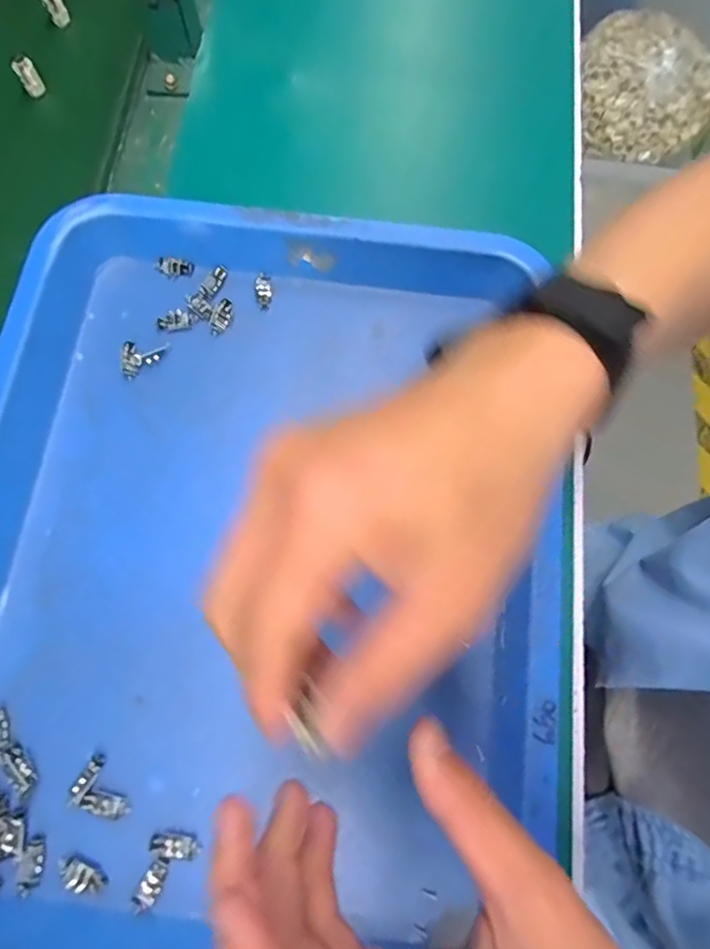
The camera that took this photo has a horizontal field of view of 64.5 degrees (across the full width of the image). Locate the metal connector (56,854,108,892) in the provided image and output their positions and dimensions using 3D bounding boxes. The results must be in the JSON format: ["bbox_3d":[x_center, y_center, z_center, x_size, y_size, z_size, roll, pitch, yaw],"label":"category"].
[{"bbox_3d":[-0.141,0.206,0.288,0.027,0.006,0.011,24,75,7],"label":"metal connector"}]

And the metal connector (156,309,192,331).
[{"bbox_3d":[-0.122,-0.104,0.378,0.023,0.004,0.015,-9,74,-3],"label":"metal connector"}]

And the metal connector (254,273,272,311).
[{"bbox_3d":[-0.063,-0.127,0.386,0.011,0.004,0.027,-4,73,0],"label":"metal connector"}]

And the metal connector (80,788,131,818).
[{"bbox_3d":[-0.132,0.174,0.297,0.025,0.004,0.011,19,74,-7],"label":"metal connector"}]

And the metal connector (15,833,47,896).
[{"bbox_3d":[-0.168,0.202,0.292,0.011,0.006,0.026,10,73,3],"label":"metal connector"}]

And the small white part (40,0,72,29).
[{"bbox_3d":[-0.245,-0.382,0.459,0.015,0.023,0.011,-27,74,-7],"label":"small white part"}]

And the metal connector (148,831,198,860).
[{"bbox_3d":[-0.095,0.194,0.293,0.025,0.007,0.011,2,73,0],"label":"metal connector"}]

